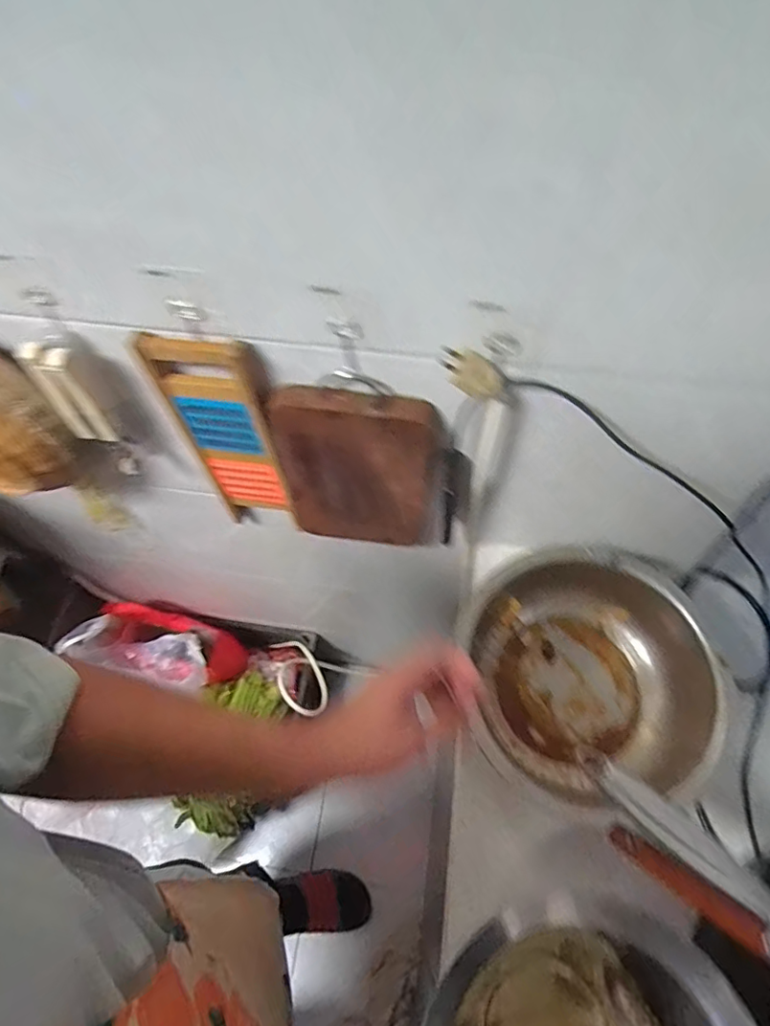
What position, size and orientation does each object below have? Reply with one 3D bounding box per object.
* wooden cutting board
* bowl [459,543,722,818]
[{"bbox_3d":[-0.032,-0.034,0.641,0.185,0.274,0.040,10,62,6],"label":"wooden cutting board"},{"bbox_3d":[0.228,0.194,0.639,0.254,0.111,0.279,0,61,0],"label":"bowl"}]

